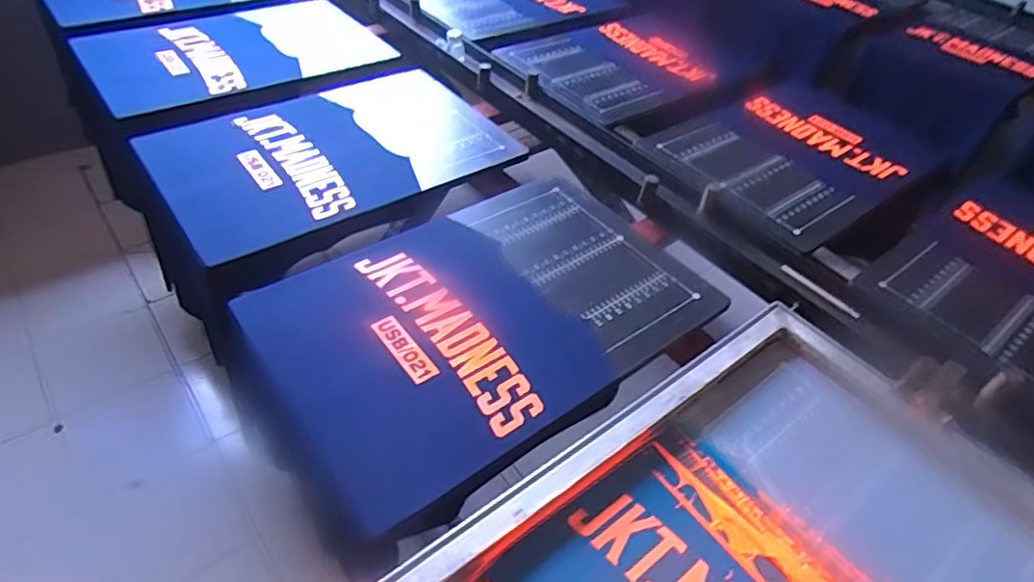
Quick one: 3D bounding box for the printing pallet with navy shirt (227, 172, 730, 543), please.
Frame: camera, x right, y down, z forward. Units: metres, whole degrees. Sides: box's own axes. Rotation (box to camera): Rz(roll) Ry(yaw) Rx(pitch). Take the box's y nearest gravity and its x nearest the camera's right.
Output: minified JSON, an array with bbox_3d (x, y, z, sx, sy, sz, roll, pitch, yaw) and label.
[{"bbox_3d":[-0.042,0.021,0.839,0.591,0.030,0.407,-29,53,-28],"label":"printing pallet with navy shirt"}]

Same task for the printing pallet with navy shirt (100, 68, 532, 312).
[{"bbox_3d":[-0.330,-0.256,1.084,0.652,0.047,0.426,-34,56,-31],"label":"printing pallet with navy shirt"}]

